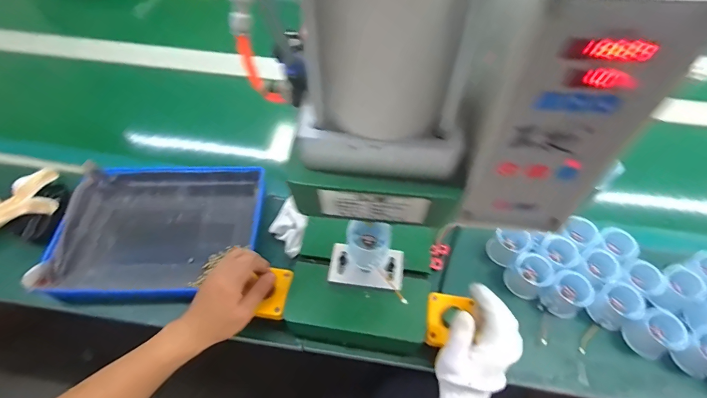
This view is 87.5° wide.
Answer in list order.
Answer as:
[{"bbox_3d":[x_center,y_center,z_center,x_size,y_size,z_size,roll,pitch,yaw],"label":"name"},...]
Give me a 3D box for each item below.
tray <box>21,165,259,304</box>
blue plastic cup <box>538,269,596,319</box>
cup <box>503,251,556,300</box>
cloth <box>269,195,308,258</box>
[{"bbox_3d":[-0.313,0.046,0.617,0.313,0.045,0.248,-2,56,-3],"label":"tray"},{"bbox_3d":[0.315,0.143,0.548,0.056,0.051,0.056,-25,59,-17],"label":"blue plastic cup"},{"bbox_3d":[0.270,0.118,0.565,0.049,0.054,0.055,-25,59,-17],"label":"cup"},{"bbox_3d":[-0.109,0.044,0.633,0.057,0.016,0.112,8,55,5],"label":"cloth"}]

